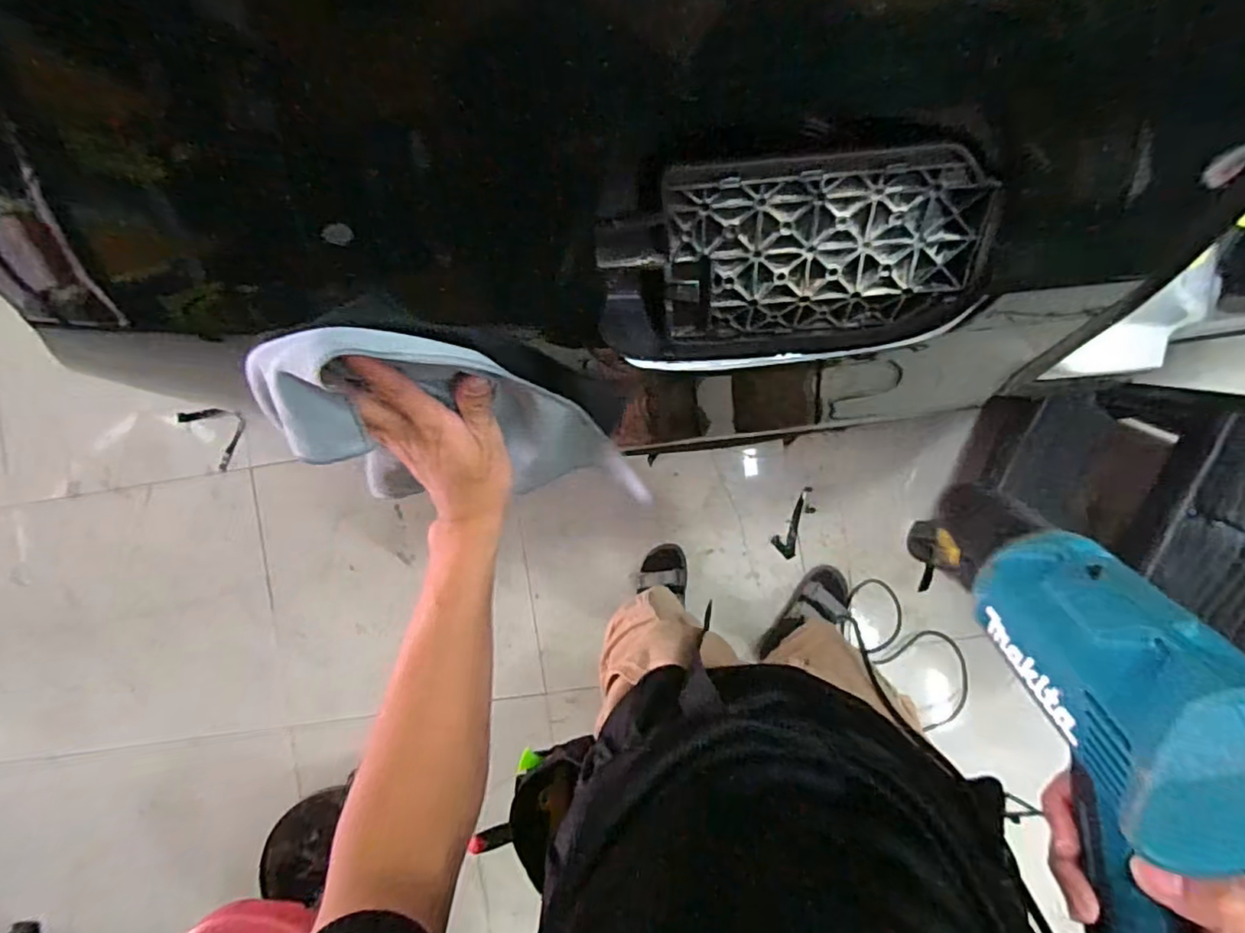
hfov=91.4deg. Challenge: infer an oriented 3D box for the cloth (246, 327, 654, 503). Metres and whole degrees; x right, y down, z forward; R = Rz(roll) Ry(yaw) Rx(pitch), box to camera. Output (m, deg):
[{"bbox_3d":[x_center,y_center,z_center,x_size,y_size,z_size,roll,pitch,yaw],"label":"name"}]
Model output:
[{"bbox_3d":[-0.088,-0.011,0.398,0.110,0.265,0.095,17,90,44],"label":"cloth"}]

